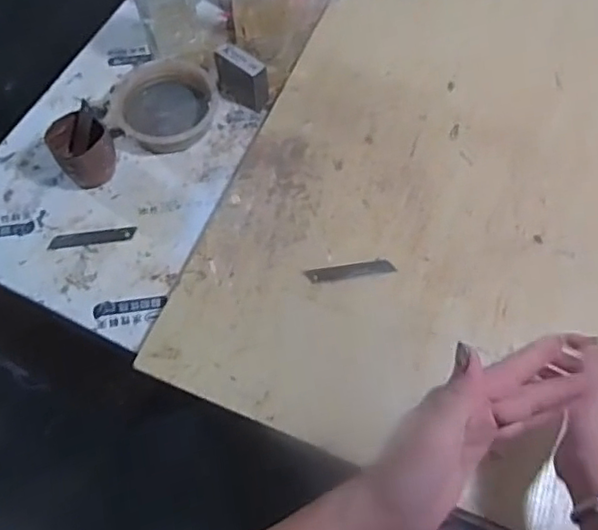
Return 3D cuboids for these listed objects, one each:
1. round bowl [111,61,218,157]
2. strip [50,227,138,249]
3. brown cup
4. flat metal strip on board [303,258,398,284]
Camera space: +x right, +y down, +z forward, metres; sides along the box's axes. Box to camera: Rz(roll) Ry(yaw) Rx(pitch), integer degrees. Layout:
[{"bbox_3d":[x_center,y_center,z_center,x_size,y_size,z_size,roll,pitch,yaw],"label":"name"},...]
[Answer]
[{"bbox_3d":[-0.165,-0.197,0.754,0.124,0.034,0.122,0,65,-1],"label":"round bowl"},{"bbox_3d":[-0.239,-0.031,0.697,0.096,0.004,0.017,-8,65,-5],"label":"strip"},{"bbox_3d":[-0.253,-0.134,0.711,0.063,0.066,0.062,0,65,-1],"label":"brown cup"},{"bbox_3d":[0.057,0.007,0.669,0.097,0.004,0.020,-9,65,-5],"label":"flat metal strip on board"}]

